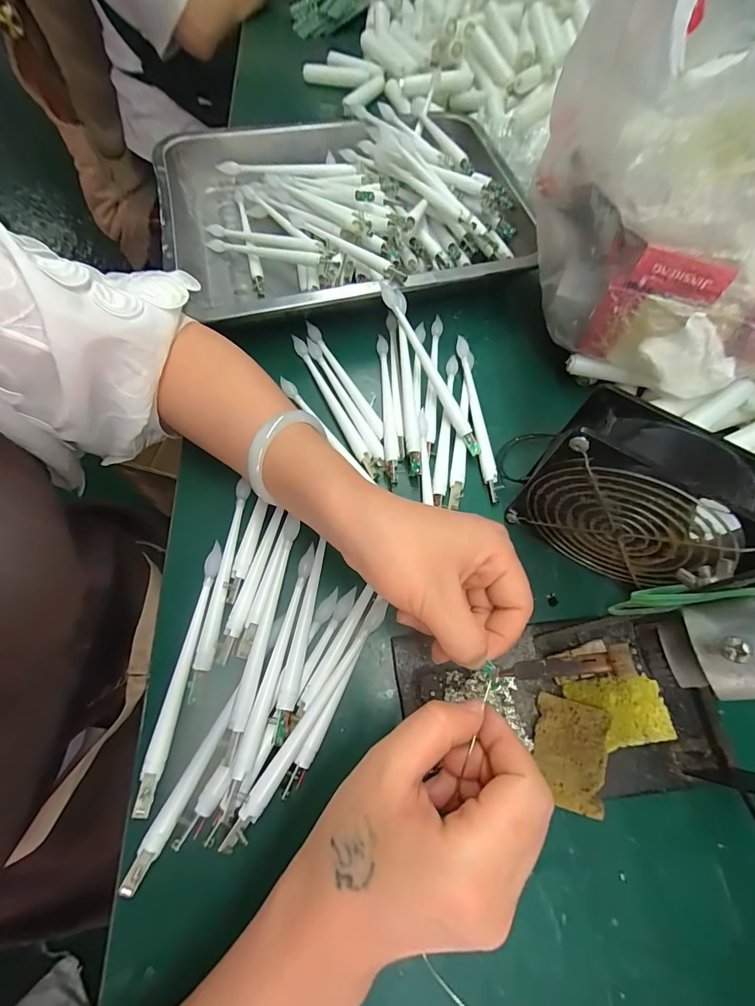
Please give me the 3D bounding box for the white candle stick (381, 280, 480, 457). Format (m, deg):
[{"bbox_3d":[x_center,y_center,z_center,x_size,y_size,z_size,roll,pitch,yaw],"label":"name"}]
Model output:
[{"bbox_3d":[0.042,-0.110,0.330,0.017,0.015,0.158,-27,87,-9],"label":"white candle stick"}]

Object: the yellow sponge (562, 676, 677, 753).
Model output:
[{"bbox_3d":[0.147,0.127,0.248,0.056,0.005,0.038,-7,67,-4],"label":"yellow sponge"}]

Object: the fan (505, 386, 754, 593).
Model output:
[{"bbox_3d":[0.149,0.002,0.247,0.110,0.114,0.047,32,70,14],"label":"fan"}]

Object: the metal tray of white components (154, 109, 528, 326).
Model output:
[{"bbox_3d":[-0.025,-0.280,0.404,0.338,0.068,0.236,-12,67,-6],"label":"metal tray of white components"}]

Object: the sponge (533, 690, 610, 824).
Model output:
[{"bbox_3d":[0.111,0.146,0.238,0.039,0.010,0.055,15,67,6],"label":"sponge"}]

